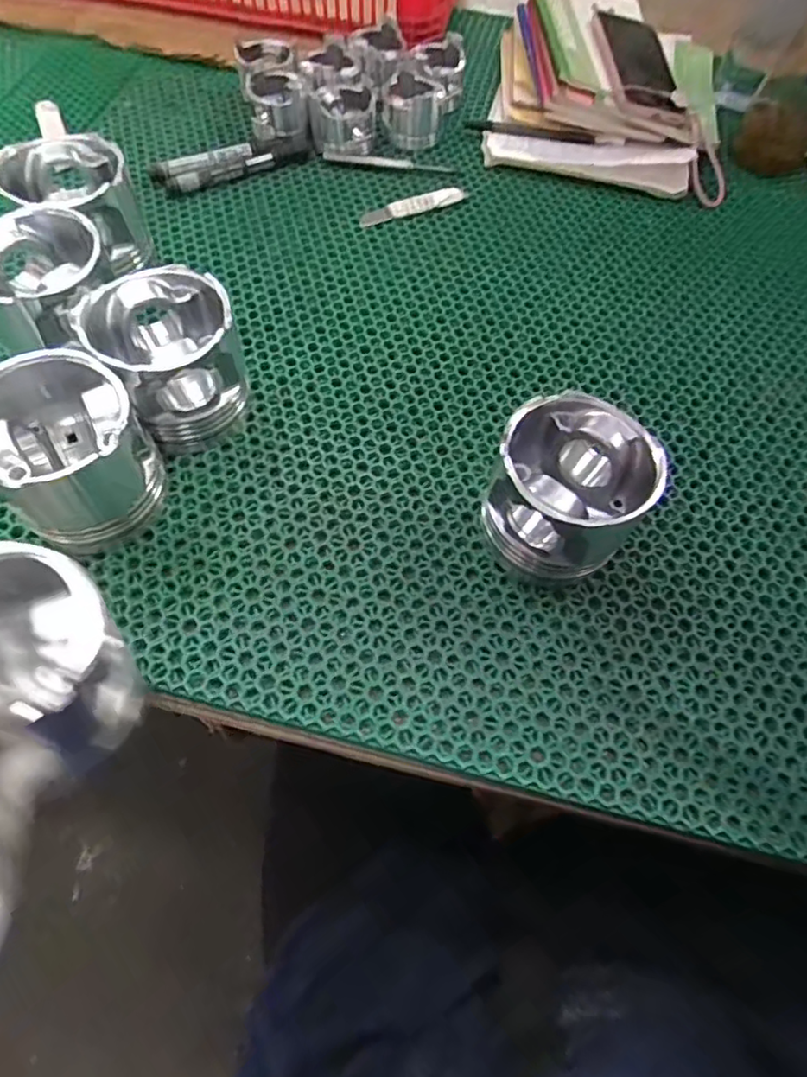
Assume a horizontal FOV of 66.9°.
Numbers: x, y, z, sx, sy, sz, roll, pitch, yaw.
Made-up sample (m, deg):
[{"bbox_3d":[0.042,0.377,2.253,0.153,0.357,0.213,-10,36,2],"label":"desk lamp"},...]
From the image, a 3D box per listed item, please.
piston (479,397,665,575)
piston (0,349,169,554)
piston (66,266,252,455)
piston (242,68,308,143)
[{"bbox_3d":[0.104,-0.027,0.397,0.089,0.092,0.088,1,62,-3],"label":"piston"},{"bbox_3d":[-0.209,-0.053,0.391,0.093,0.088,0.090,-28,68,-17],"label":"piston"},{"bbox_3d":[-0.161,-0.126,0.432,0.094,0.088,0.096,-30,68,-17],"label":"piston"},{"bbox_3d":[-0.128,-0.437,0.614,0.054,0.039,0.070,-13,64,-10],"label":"piston"}]

